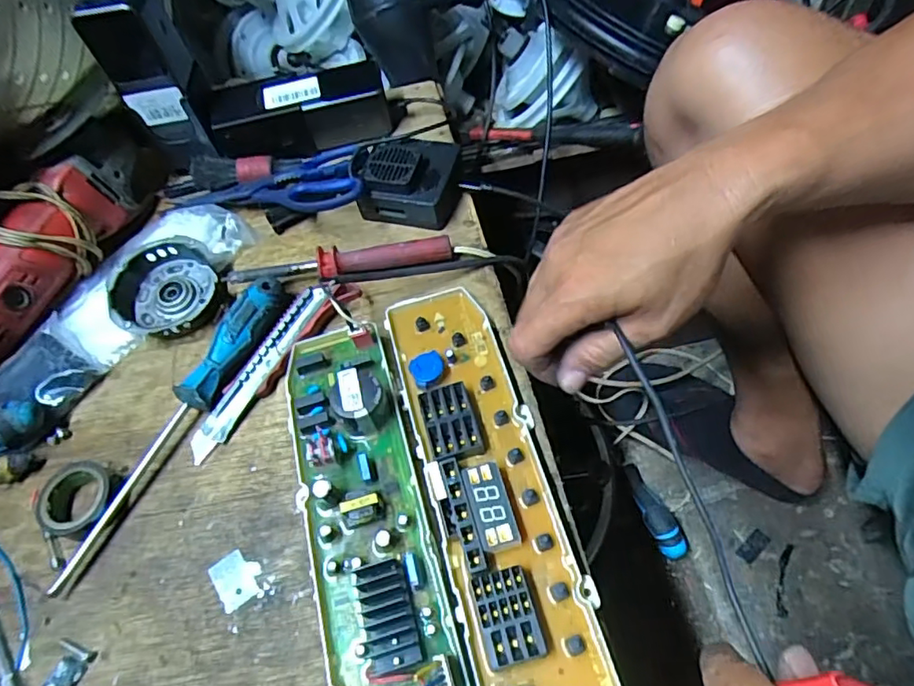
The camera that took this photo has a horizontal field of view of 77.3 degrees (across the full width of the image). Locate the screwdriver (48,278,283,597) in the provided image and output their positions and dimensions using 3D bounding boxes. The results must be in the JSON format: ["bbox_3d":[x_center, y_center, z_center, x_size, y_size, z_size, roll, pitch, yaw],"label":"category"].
[{"bbox_3d":[-0.198,0.056,0.405,0.026,0.023,0.243,24,74,20],"label":"screwdriver"}]

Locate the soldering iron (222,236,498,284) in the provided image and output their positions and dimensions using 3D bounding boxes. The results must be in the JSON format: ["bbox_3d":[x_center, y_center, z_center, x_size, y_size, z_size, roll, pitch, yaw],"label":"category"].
[{"bbox_3d":[-0.079,-0.063,0.457,0.209,0.023,0.023,-12,58,0],"label":"soldering iron"}]

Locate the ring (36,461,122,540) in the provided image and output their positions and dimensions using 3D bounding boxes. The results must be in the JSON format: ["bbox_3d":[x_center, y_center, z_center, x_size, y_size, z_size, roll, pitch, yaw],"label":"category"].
[{"bbox_3d":[-0.255,0.105,0.384,0.039,0.023,0.048,22,64,20],"label":"ring"}]

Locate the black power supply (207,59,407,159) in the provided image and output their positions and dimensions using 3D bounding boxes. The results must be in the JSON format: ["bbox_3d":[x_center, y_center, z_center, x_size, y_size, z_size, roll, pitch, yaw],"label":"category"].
[{"bbox_3d":[-0.140,-0.221,0.533,0.169,0.043,0.057,-15,58,-2],"label":"black power supply"}]

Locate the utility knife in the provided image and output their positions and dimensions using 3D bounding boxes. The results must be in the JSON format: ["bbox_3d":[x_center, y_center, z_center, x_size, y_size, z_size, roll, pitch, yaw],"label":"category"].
[{"bbox_3d":[-0.147,0.018,0.426,0.023,0.007,0.151,27,73,21],"label":"utility knife"}]

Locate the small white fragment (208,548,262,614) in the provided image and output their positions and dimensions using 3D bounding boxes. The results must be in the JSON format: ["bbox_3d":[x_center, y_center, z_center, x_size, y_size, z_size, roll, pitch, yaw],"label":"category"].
[{"bbox_3d":[-0.139,0.147,0.360,0.027,0.004,0.033,-35,61,-13],"label":"small white fragment"}]

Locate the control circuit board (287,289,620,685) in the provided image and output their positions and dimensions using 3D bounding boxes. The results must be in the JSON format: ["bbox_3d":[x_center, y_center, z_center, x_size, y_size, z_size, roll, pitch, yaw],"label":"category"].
[{"bbox_3d":[-0.011,0.115,0.336,0.147,0.033,0.339,-15,60,-7],"label":"control circuit board"}]

